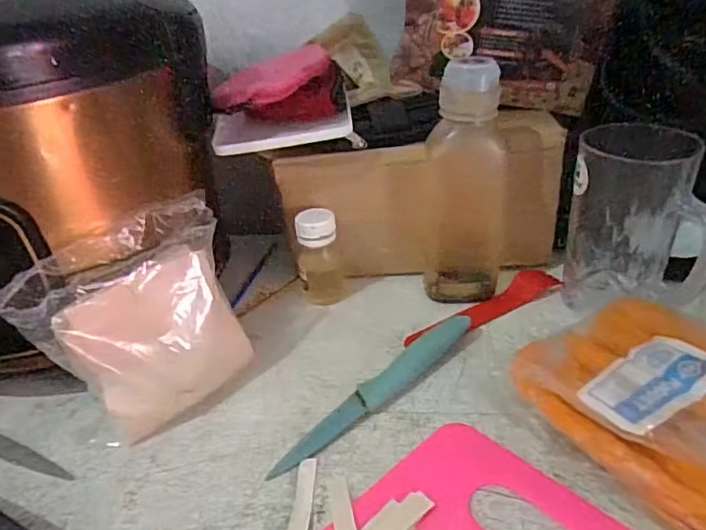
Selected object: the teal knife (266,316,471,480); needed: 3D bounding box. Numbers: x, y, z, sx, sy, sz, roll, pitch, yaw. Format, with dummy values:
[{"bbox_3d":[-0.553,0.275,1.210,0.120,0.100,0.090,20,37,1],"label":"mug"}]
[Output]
[{"bbox_3d":[0.017,0.082,0.370,0.174,0.013,0.020,-28,39,-32],"label":"teal knife"}]

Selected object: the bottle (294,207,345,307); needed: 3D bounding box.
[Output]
[{"bbox_3d":[-0.028,-0.007,0.457,0.034,0.089,0.037,-3,32,1],"label":"bottle"}]

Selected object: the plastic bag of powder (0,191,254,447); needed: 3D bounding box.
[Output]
[{"bbox_3d":[-0.131,0.040,0.358,0.065,0.117,0.134,25,43,38],"label":"plastic bag of powder"}]

